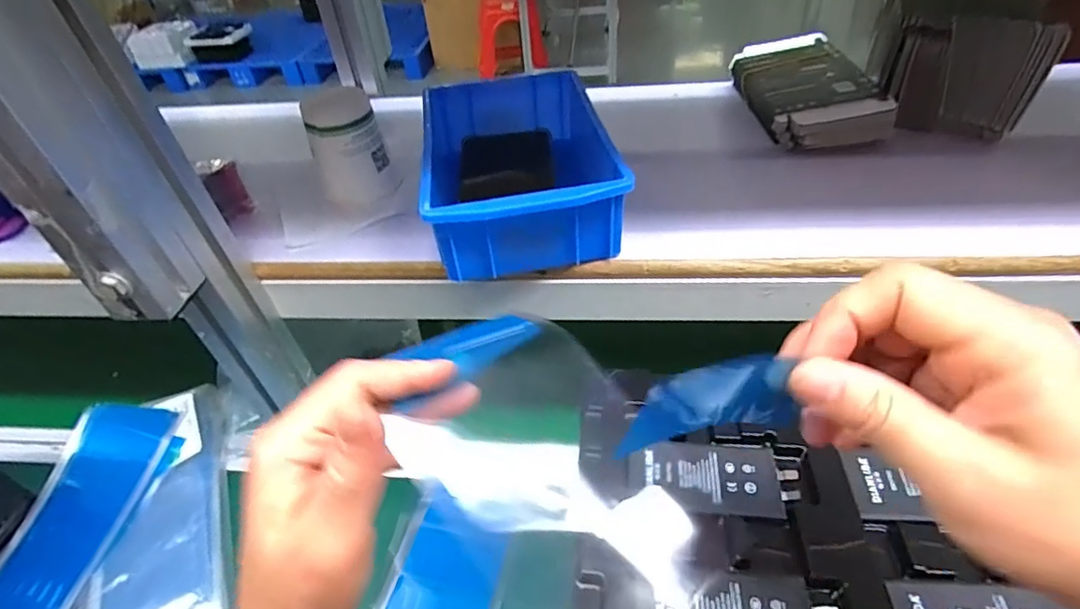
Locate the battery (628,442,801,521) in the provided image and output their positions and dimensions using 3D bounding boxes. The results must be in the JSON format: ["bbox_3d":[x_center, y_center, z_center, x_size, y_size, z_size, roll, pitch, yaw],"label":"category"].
[{"bbox_3d":[0.098,0.099,0.315,0.092,0.007,0.042,1,43,8],"label":"battery"}]

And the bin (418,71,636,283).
[{"bbox_3d":[-0.018,-0.104,0.415,0.124,0.063,0.189,-9,42,-3],"label":"bin"}]

